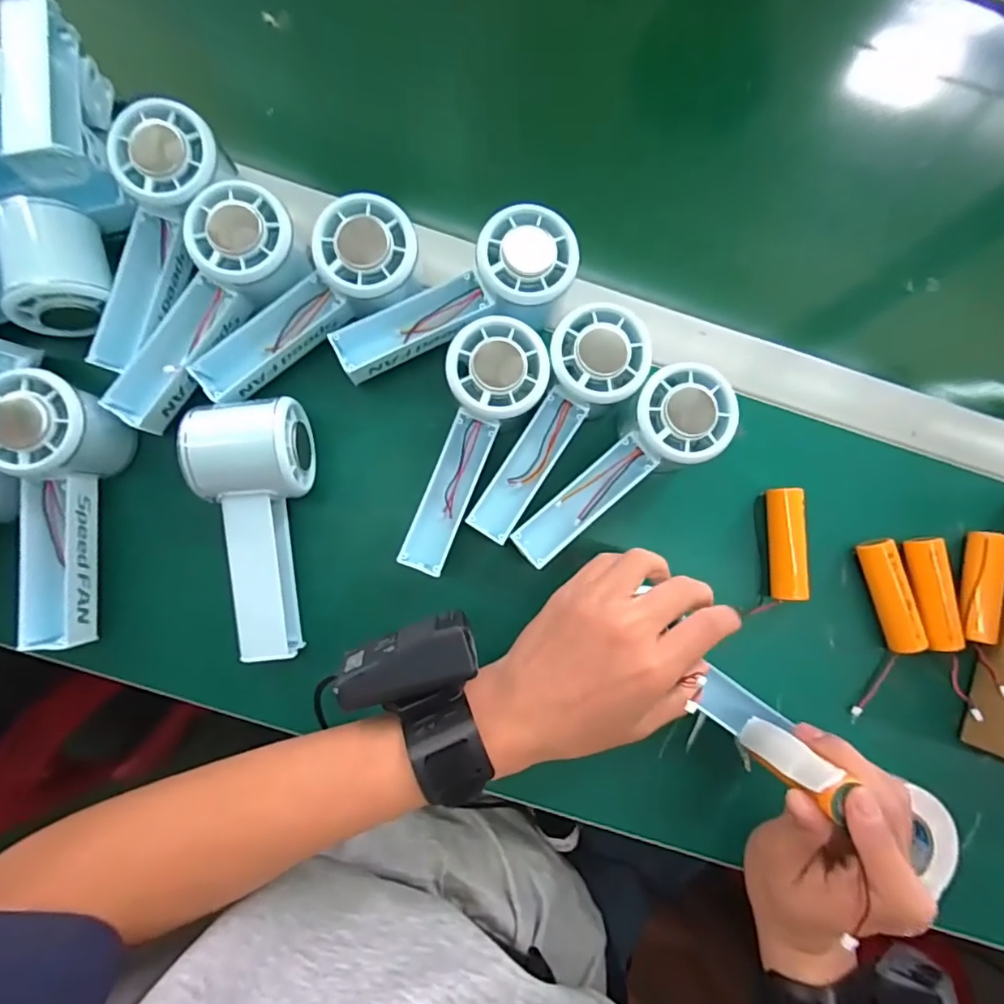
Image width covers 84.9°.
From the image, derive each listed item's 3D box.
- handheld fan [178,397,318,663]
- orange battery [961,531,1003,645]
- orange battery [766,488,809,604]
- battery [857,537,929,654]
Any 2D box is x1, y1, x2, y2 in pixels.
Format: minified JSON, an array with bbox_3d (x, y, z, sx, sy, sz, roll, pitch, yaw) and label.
[{"bbox_3d":[-0.146,0.016,0.328,0.057,0.052,0.148,0,98,-3],"label":"handheld fan"},{"bbox_3d":[0.310,0.055,0.357,0.023,0.020,0.070,5,86,-3],"label":"orange battery"},{"bbox_3d":[0.184,0.028,0.357,0.019,0.019,0.071,0,86,-3],"label":"orange battery"},{"bbox_3d":[0.252,0.061,0.356,0.020,0.021,0.072,-18,87,-4],"label":"battery"}]

